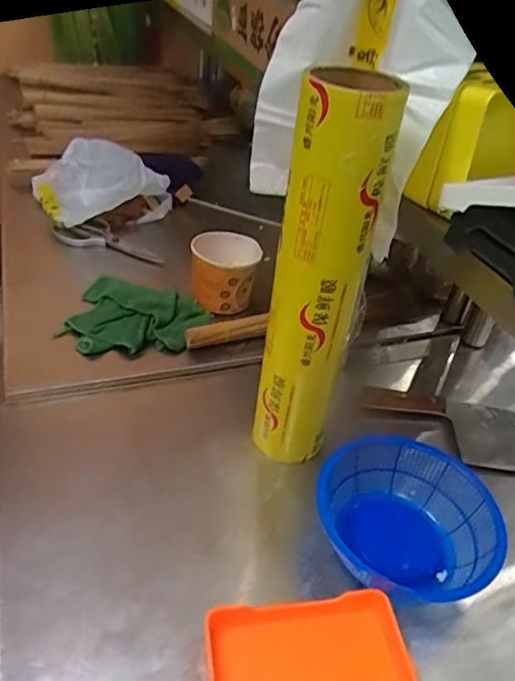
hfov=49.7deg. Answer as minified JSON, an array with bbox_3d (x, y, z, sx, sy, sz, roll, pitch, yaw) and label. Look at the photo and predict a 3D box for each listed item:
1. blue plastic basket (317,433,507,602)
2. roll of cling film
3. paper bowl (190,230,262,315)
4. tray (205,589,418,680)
[{"bbox_3d":[0.149,0.183,0.573,0.173,0.074,0.157,9,38,3],"label":"blue plastic basket"},{"bbox_3d":[0.059,-0.040,0.558,0.088,0.409,0.075,16,39,12],"label":"roll of cling film"},{"bbox_3d":[-0.049,-0.103,0.856,0.097,0.096,0.107,6,38,-2],"label":"paper bowl"},{"bbox_3d":[0.044,0.280,0.459,0.162,0.032,0.116,-3,39,-9],"label":"tray"}]

